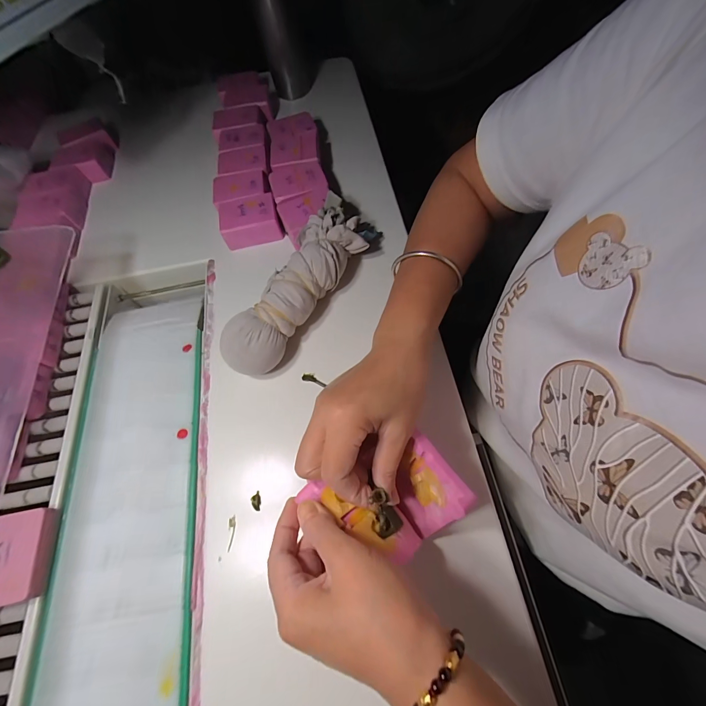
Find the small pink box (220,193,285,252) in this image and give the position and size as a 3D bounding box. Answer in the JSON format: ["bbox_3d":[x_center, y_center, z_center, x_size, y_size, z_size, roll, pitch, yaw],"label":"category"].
[{"bbox_3d":[-0.132,-0.170,0.434,0.071,0.032,0.055,-14,64,-1],"label":"small pink box"}]

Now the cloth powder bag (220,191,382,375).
[{"bbox_3d":[-0.055,-0.085,0.377,0.075,0.056,0.250,29,71,17],"label":"cloth powder bag"}]

